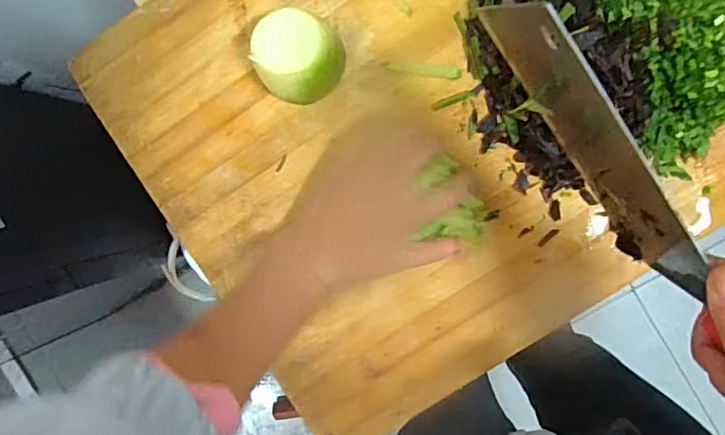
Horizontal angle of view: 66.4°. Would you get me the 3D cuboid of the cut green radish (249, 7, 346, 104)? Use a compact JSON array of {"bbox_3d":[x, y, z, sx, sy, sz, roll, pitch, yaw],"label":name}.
[{"bbox_3d":[-0.043,-0.106,0.376,0.054,0.047,0.054,12,96,4],"label":"cut green radish"}]

